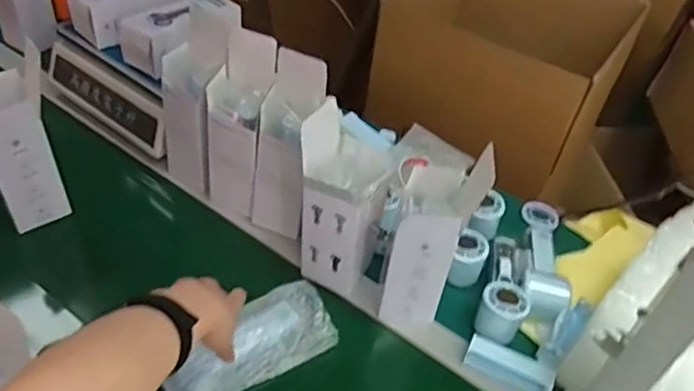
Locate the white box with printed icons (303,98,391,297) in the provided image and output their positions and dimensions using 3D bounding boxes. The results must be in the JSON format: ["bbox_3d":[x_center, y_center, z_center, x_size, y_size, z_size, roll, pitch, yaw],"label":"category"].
[{"bbox_3d":[-0.007,0.009,0.722,0.087,0.228,0.079,23,46,15],"label":"white box with printed icons"}]

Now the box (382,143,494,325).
[{"bbox_3d":[0.094,0.055,0.700,0.086,0.204,0.088,17,45,9],"label":"box"}]

